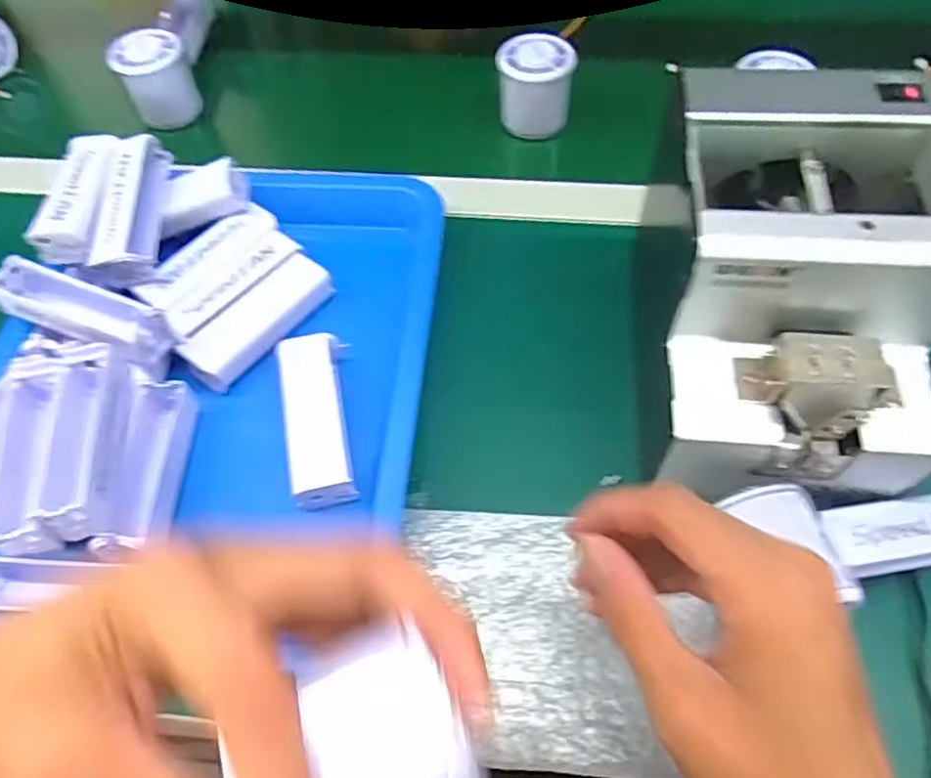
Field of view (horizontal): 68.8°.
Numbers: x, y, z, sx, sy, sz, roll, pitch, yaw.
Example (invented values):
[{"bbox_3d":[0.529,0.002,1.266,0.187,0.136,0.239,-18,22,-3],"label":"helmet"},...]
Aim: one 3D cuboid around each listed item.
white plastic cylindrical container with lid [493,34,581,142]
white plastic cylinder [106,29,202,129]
[{"bbox_3d":[0.056,-0.243,0.547,0.059,0.055,0.053,-4,58,0],"label":"white plastic cylindrical container with lid"},{"bbox_3d":[-0.260,-0.263,0.573,0.056,0.058,0.053,-30,61,-15],"label":"white plastic cylinder"}]

